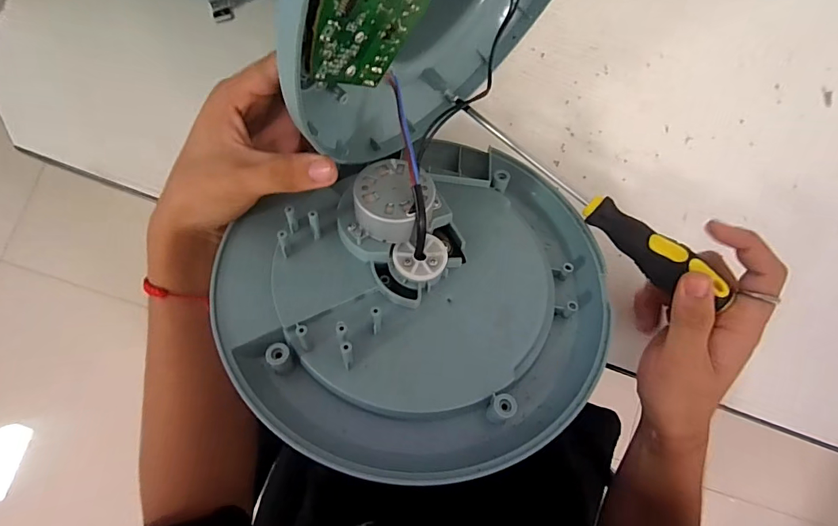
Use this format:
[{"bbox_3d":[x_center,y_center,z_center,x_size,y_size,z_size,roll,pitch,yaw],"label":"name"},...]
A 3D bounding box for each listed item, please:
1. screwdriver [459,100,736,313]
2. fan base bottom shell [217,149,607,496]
[{"bbox_3d":[0.116,-0.046,0.293,0.212,0.019,0.024,42,84,14],"label":"screwdriver"},{"bbox_3d":[0.011,0.012,0.250,0.237,0.054,0.203,-27,71,-20],"label":"fan base bottom shell"}]

